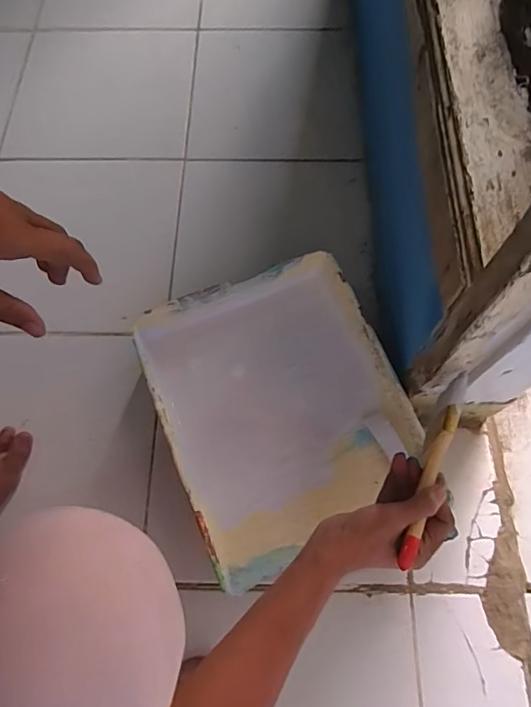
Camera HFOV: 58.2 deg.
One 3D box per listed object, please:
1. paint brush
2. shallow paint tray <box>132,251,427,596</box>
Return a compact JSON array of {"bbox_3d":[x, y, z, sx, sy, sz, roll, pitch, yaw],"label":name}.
[{"bbox_3d":[0.149,0.098,0.424,0.018,0.016,0.180,22,72,9],"label":"paint brush"},{"bbox_3d":[0.020,0.069,0.600,0.280,0.079,0.340,-22,70,-7],"label":"shallow paint tray"}]

